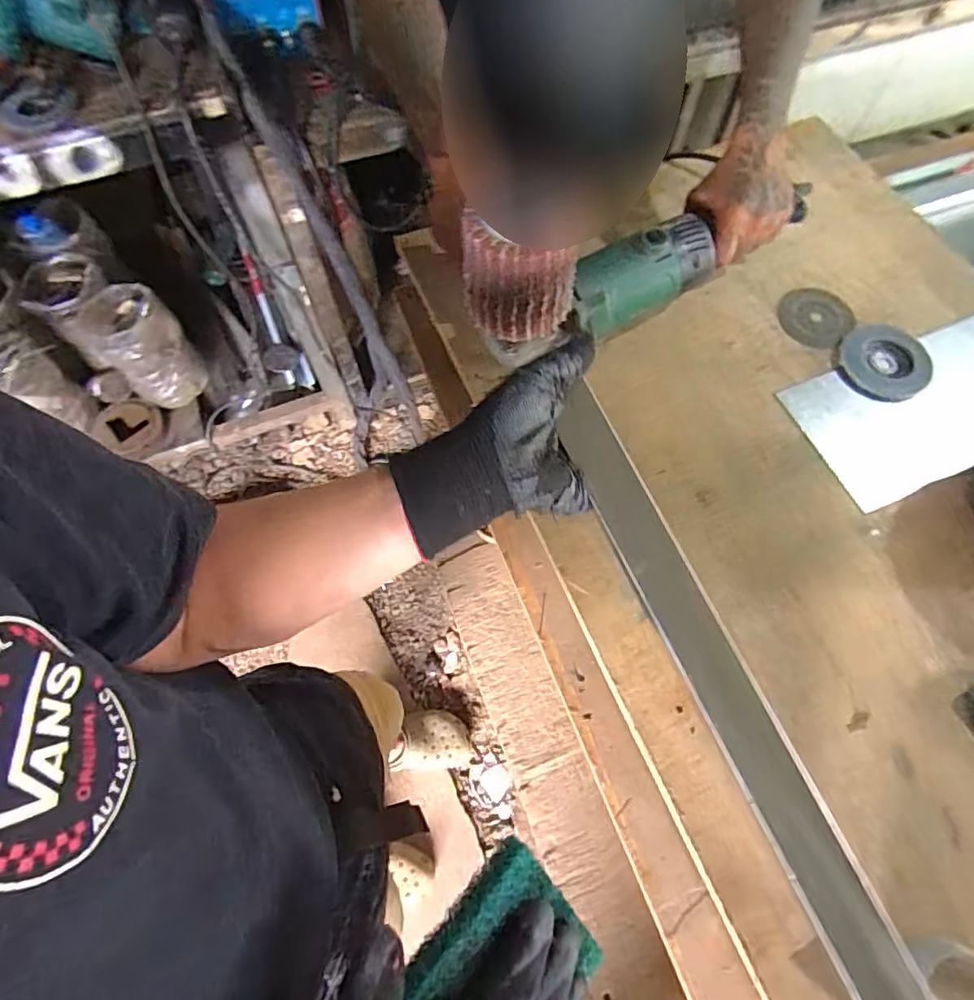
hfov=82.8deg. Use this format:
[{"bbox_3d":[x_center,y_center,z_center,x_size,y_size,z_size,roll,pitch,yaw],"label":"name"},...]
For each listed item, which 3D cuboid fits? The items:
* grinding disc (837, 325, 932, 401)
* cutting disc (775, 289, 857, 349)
[{"bbox_3d":[0.445,-0.151,0.619,0.093,0.019,0.094,1,67,-1],"label":"grinding disc"},{"bbox_3d":[0.394,-0.222,0.657,0.096,0.004,0.080,-40,73,-17],"label":"cutting disc"}]

